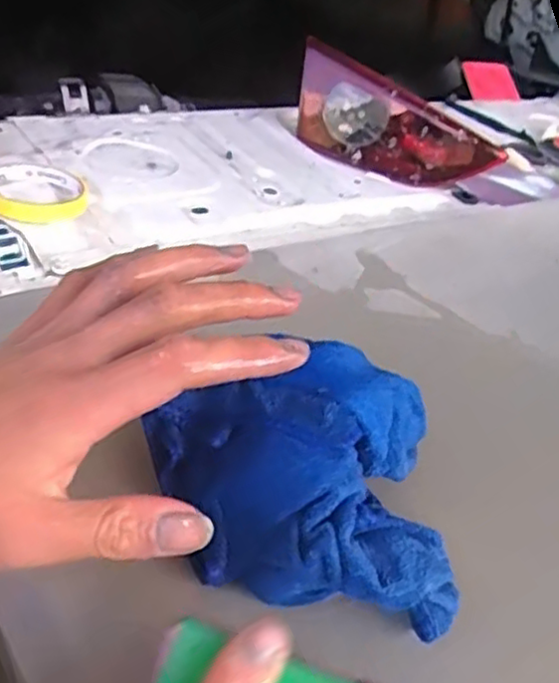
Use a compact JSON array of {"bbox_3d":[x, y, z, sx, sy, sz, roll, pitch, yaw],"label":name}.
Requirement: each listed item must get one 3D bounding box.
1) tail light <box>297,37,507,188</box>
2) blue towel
[{"bbox_3d":[0.128,-0.259,0.830,0.266,0.100,0.089,28,34,4],"label":"tail light"},{"bbox_3d":[0.007,0.057,0.271,0.115,0.068,0.096,4,37,-7],"label":"blue towel"}]

